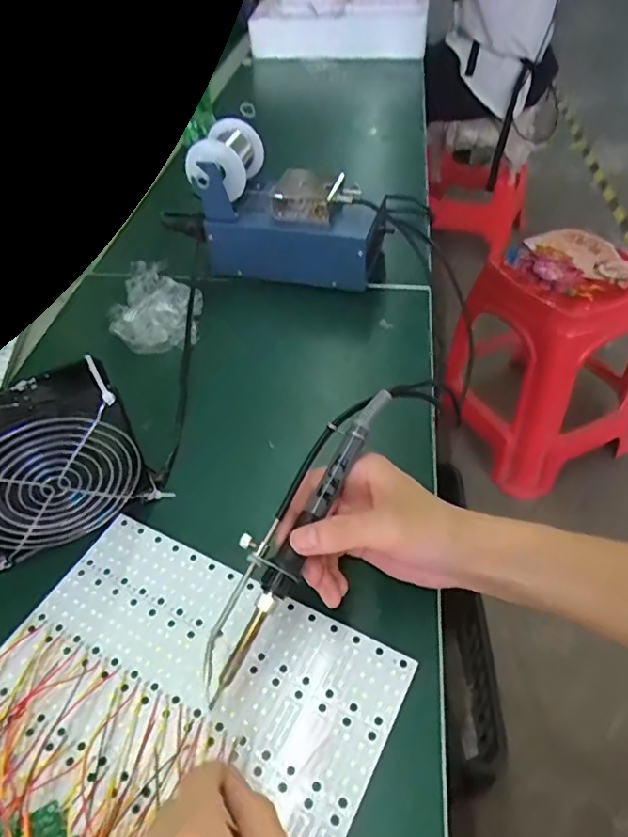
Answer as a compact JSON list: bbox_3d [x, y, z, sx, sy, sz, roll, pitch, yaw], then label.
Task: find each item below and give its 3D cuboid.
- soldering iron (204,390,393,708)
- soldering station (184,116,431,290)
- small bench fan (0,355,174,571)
[{"bbox_3d":[-0.012,0.064,0.363,0.034,0.016,0.205,22,71,25],"label":"soldering iron"},{"bbox_3d":[-0.022,-0.222,0.651,0.209,0.137,0.103,11,46,15],"label":"soldering station"},{"bbox_3d":[-0.180,0.034,0.405,0.126,0.122,0.044,-25,48,-20],"label":"small bench fan"}]

